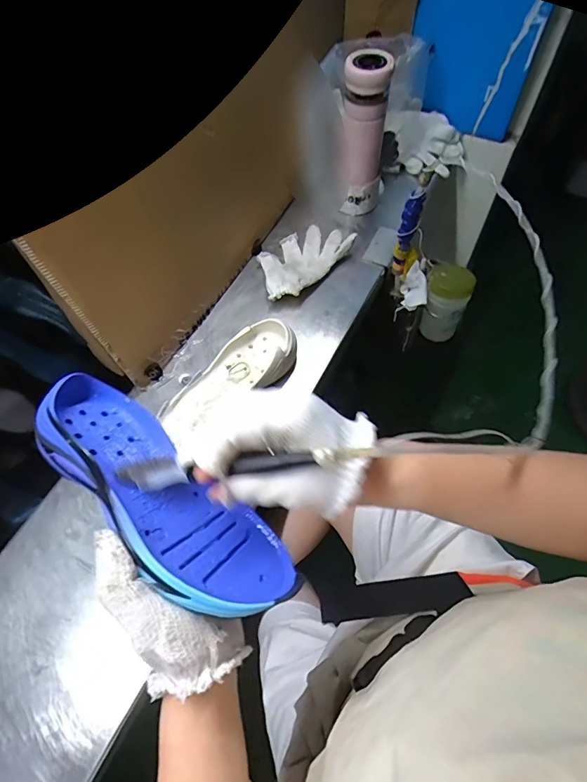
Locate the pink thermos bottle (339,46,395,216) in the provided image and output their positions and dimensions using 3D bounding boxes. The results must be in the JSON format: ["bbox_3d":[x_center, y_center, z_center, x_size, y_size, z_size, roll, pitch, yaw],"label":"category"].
[{"bbox_3d":[0.112,-0.400,0.696,0.080,0.229,0.063,8,56,6],"label":"pink thermos bottle"}]

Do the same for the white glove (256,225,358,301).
[{"bbox_3d":[0.009,-0.219,0.716,0.103,0.035,0.174,38,64,23],"label":"white glove"}]

